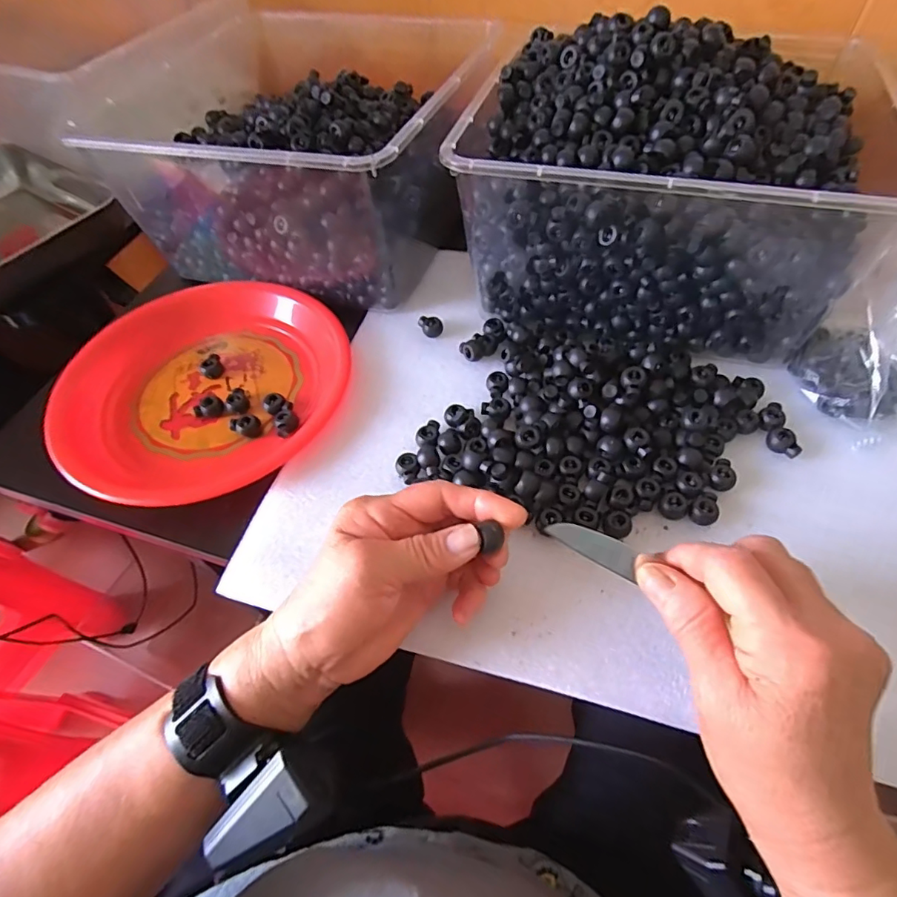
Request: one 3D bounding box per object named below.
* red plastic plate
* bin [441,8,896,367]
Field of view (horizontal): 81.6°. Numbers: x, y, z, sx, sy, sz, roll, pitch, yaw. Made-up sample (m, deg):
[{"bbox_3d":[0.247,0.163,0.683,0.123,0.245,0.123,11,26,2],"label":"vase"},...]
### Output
[{"bbox_3d":[-0.202,-0.055,0.425,0.231,0.040,0.215,-2,55,3],"label":"red plastic plate"},{"bbox_3d":[0.160,-0.205,0.404,0.283,0.135,0.196,15,63,10],"label":"bin"}]

